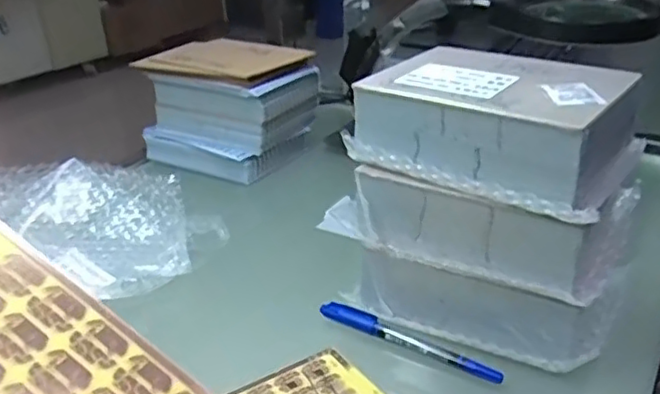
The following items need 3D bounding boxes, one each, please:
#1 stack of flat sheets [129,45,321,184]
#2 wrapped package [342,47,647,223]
[{"bbox_3d":[-0.115,-0.108,0.759,0.169,0.123,0.133,13,30,28],"label":"stack of flat sheets"},{"bbox_3d":[0.112,-0.053,0.439,0.157,0.057,0.131,18,32,34],"label":"wrapped package"}]

